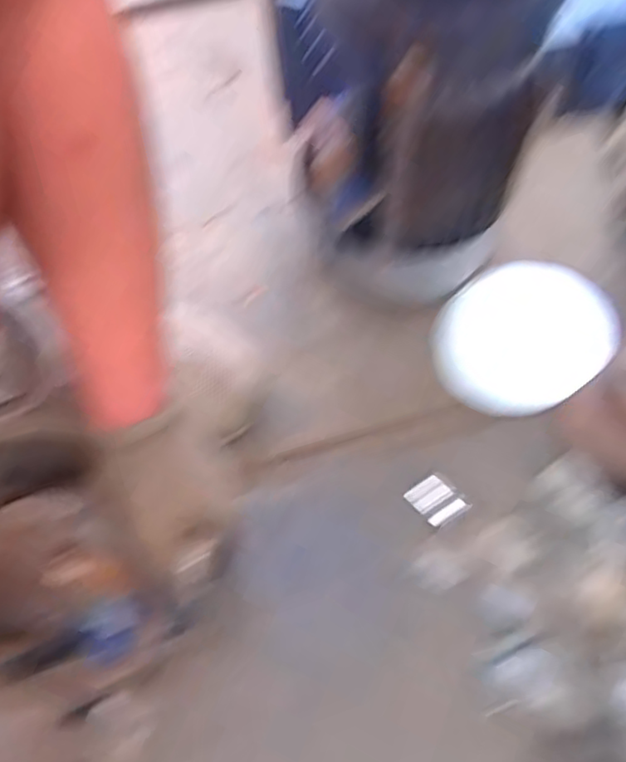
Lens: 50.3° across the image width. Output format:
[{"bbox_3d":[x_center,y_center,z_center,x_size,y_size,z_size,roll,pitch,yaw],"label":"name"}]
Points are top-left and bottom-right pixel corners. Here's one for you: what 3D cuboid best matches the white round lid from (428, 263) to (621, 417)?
[{"bbox_3d":[0.179,-0.039,0.565,0.149,0.014,0.122,-35,74,-8],"label":"white round lid"}]

